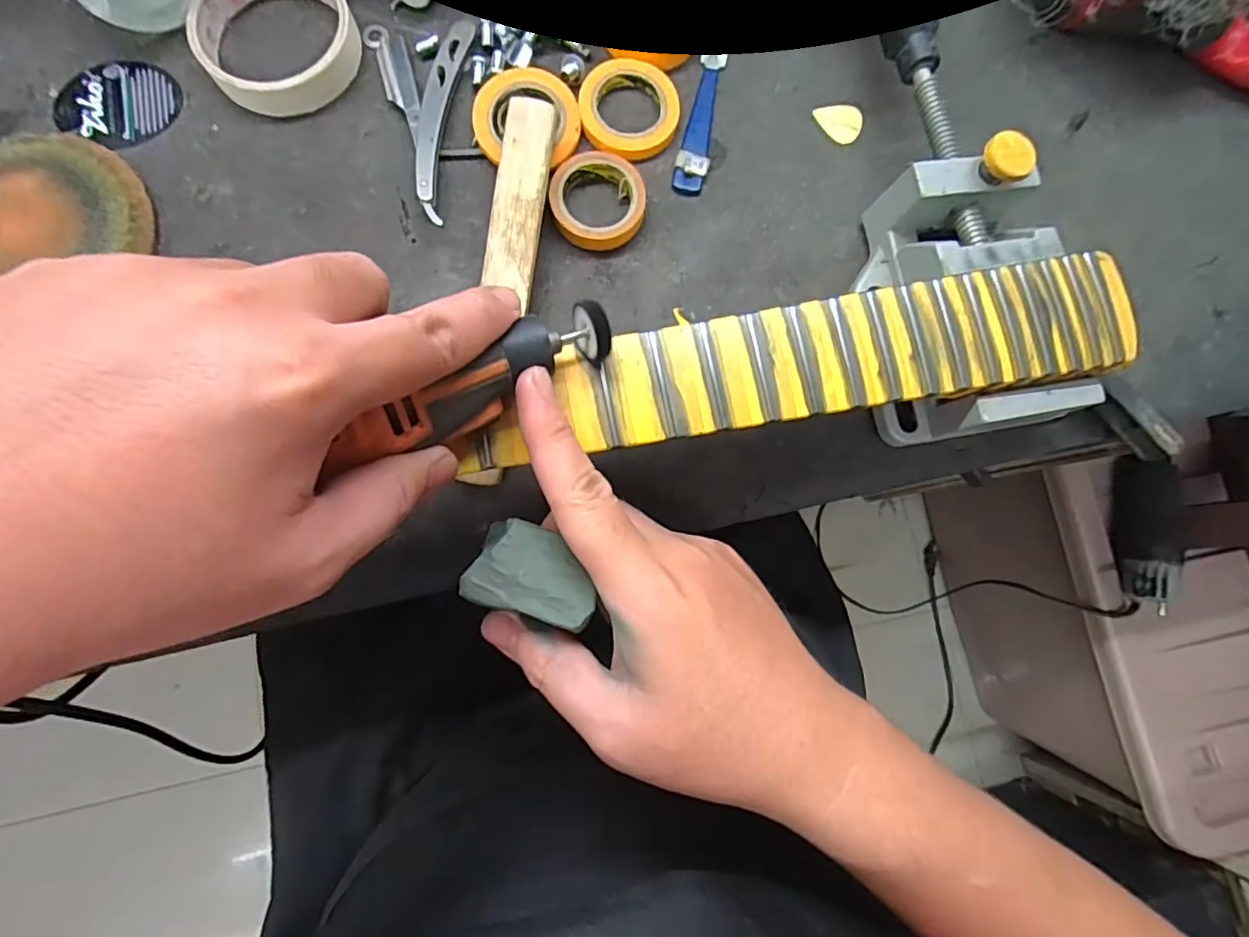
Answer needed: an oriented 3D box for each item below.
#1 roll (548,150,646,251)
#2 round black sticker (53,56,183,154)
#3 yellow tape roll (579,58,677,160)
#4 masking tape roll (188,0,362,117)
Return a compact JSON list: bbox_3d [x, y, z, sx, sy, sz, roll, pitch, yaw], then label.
[{"bbox_3d":[-0.015,-0.147,0.316,0.051,0.013,0.052,0,83,-3],"label":"roll"},{"bbox_3d":[-0.283,-0.204,0.318,0.060,0.004,0.054,-40,86,-7],"label":"round black sticker"},{"bbox_3d":[0.002,-0.206,0.325,0.056,0.012,0.058,0,83,-3],"label":"yellow tape roll"},{"bbox_3d":[-0.194,-0.242,0.318,0.082,0.019,0.084,0,83,-3],"label":"masking tape roll"}]

